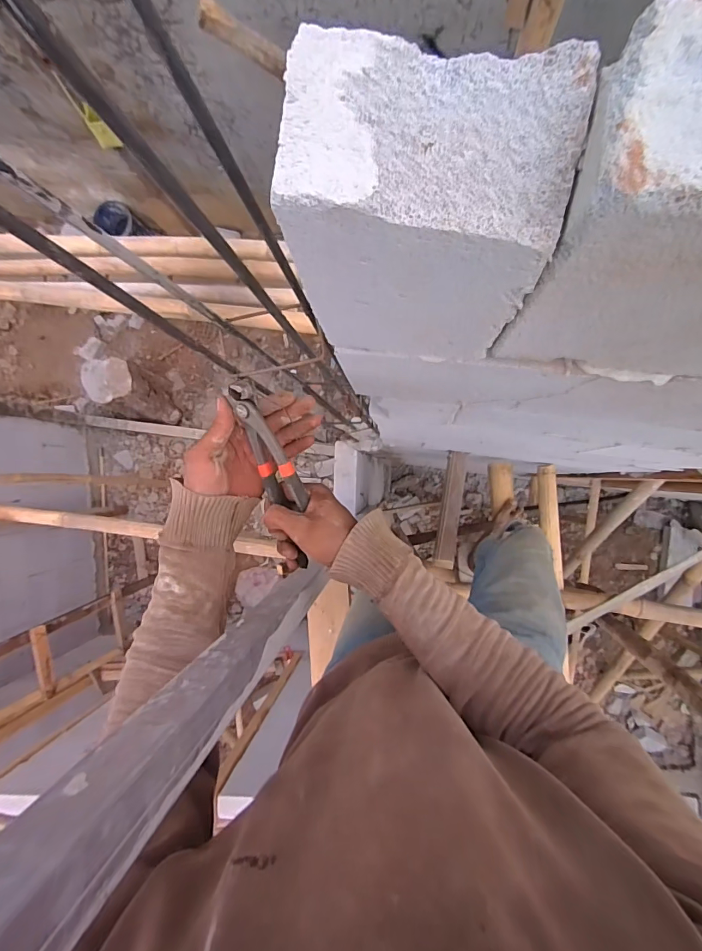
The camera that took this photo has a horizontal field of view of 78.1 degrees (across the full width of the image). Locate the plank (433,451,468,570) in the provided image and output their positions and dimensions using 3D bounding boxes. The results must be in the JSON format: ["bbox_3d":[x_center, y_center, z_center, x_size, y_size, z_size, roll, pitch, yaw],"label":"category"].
[{"bbox_3d":[0.297,0.103,1.284,0.061,0.031,0.343,8,91,7],"label":"plank"}]

